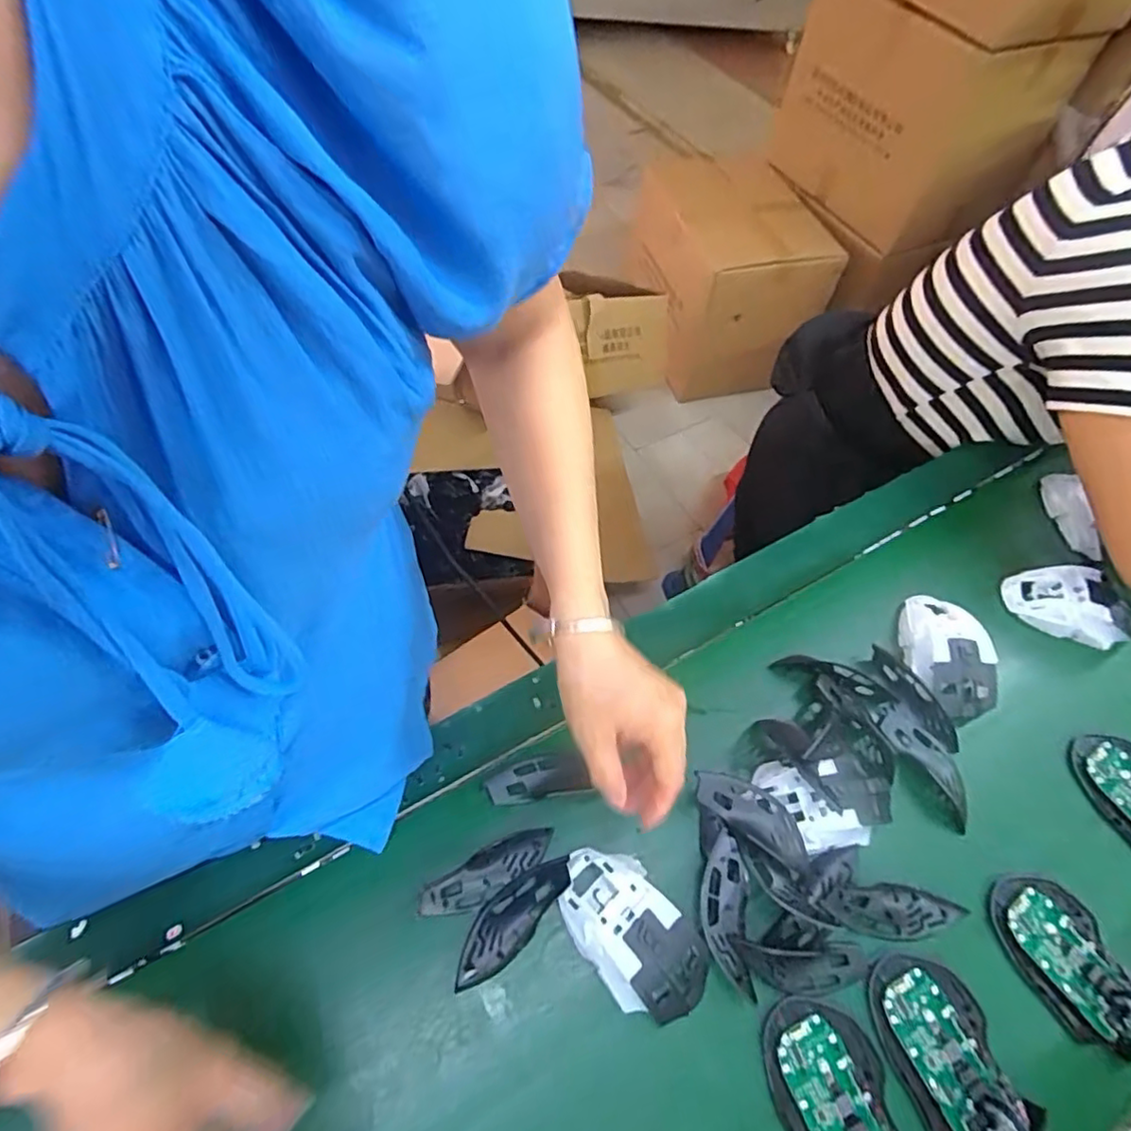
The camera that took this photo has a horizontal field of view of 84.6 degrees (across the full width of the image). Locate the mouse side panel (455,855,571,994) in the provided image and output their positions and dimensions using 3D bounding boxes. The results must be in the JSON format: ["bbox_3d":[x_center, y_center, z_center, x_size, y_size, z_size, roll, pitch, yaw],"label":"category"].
[{"bbox_3d":[-0.037,0.242,0.428,0.036,0.020,0.098,41,62,21],"label":"mouse side panel"}]

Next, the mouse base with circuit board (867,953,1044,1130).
[{"bbox_3d":[0.249,0.318,0.402,0.072,0.020,0.113,-12,58,-13],"label":"mouse base with circuit board"}]

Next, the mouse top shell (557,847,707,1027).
[{"bbox_3d":[0.043,0.249,0.426,0.069,0.044,0.115,-32,64,-22],"label":"mouse top shell"}]

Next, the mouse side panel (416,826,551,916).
[{"bbox_3d":[-0.055,0.219,0.443,0.098,0.010,0.029,-27,83,-19],"label":"mouse side panel"}]

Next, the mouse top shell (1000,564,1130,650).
[{"bbox_3d":[0.479,0.035,0.586,0.107,0.034,0.067,10,56,2],"label":"mouse top shell"}]

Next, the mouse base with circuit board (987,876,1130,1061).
[{"bbox_3d":[0.356,0.278,0.434,0.069,0.020,0.113,-19,60,-17],"label":"mouse base with circuit board"}]

